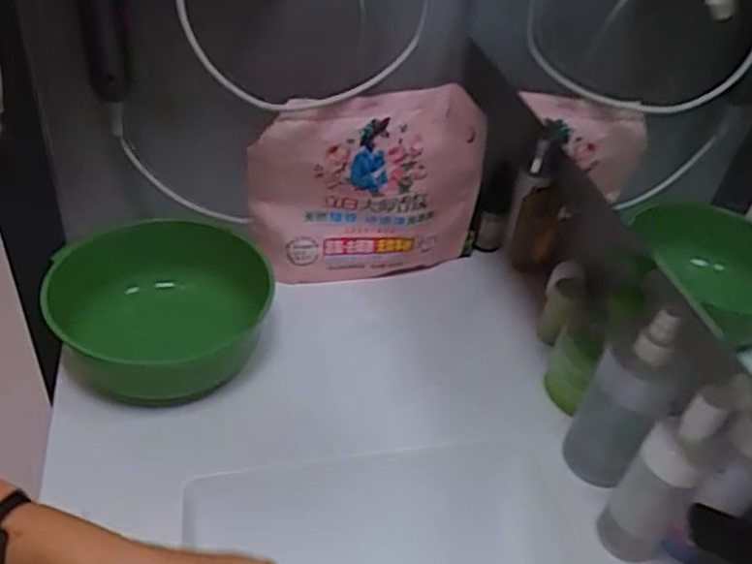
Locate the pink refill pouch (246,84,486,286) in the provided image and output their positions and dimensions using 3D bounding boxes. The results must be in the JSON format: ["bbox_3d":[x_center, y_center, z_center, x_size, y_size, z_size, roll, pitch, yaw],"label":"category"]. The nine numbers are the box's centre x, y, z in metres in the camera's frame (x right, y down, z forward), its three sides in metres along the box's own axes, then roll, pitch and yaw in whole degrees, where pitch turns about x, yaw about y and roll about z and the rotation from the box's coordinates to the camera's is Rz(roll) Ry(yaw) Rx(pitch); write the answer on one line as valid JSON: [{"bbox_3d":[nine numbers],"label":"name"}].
[{"bbox_3d":[-0.007,-0.099,0.721,0.242,0.220,0.055,-8,41,-19],"label":"pink refill pouch"}]

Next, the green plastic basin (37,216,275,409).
[{"bbox_3d":[-0.209,0.021,0.662,0.190,0.094,0.190,4,40,-3],"label":"green plastic basin"}]

